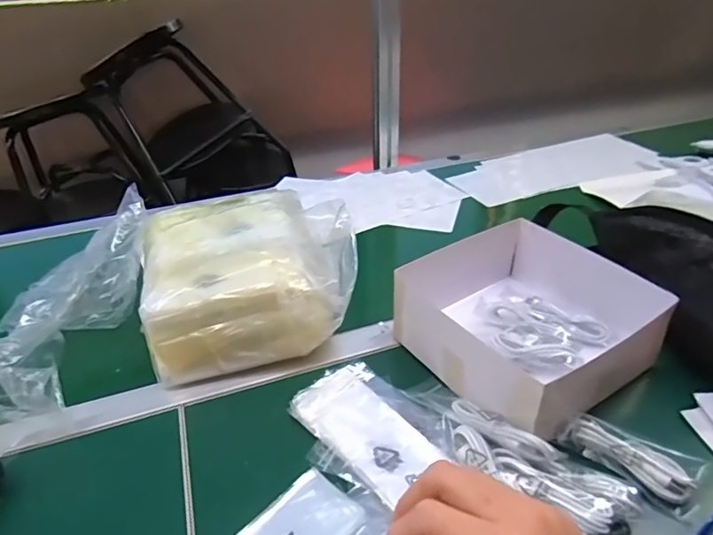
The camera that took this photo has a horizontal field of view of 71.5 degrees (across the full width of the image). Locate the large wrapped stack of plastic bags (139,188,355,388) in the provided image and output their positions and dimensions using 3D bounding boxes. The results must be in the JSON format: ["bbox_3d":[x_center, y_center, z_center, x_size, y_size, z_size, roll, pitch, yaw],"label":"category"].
[{"bbox_3d":[-0.129,0.007,0.601,0.230,0.132,0.219,-12,35,-14],"label":"large wrapped stack of plastic bags"}]

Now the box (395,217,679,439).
[{"bbox_3d":[0.178,0.049,0.531,0.210,0.075,0.211,-23,39,-27],"label":"box"}]

